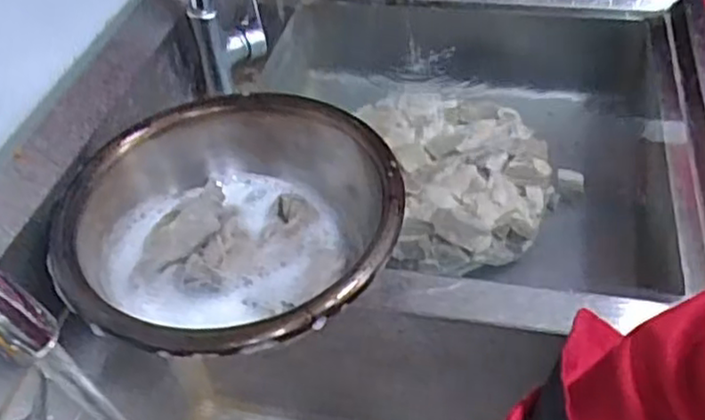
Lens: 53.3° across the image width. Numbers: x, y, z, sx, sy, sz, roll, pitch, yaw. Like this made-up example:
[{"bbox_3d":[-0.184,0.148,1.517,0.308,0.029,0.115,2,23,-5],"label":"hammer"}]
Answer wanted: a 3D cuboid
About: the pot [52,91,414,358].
[{"bbox_3d":[-0.110,0.019,0.661,0.298,0.093,0.296,-2,45,2],"label":"pot"}]

